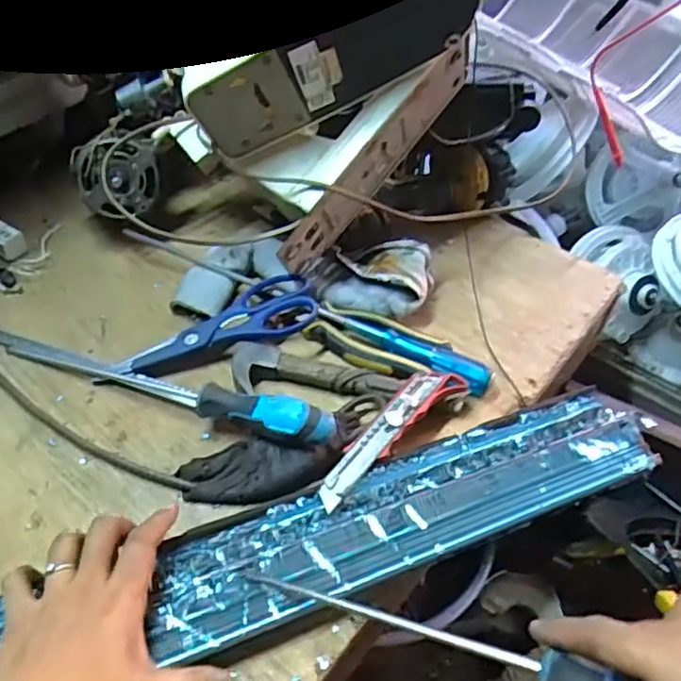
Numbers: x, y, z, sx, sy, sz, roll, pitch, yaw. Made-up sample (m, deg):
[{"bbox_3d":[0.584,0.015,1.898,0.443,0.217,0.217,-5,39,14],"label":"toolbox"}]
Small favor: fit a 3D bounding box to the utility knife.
[{"bbox_3d":[0.038,0.070,0.506,0.035,0.016,0.158,35,53,26],"label":"utility knife"}]

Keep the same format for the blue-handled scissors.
[{"bbox_3d":[-0.115,-0.013,0.569,0.198,0.030,0.065,-18,50,-21],"label":"blue-handled scissors"}]

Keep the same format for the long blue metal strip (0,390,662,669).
[{"bbox_3d":[-0.022,0.147,0.448,0.564,0.023,0.081,-15,49,-18],"label":"long blue metal strip"}]

